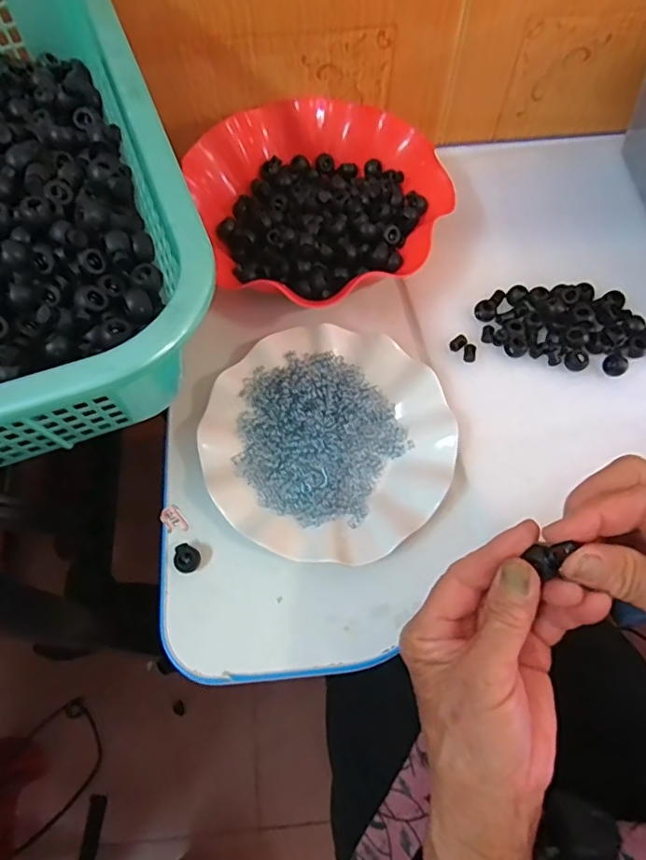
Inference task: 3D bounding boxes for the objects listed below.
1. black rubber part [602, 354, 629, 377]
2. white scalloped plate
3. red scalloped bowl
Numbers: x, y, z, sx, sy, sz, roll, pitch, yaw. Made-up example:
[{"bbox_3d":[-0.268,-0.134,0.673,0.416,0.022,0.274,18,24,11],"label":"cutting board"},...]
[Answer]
[{"bbox_3d":[0.228,-0.051,0.416,0.015,0.013,0.017,-41,71,-17],"label":"black rubber part"},{"bbox_3d":[0.003,0.005,0.400,0.178,0.023,0.178,0,65,1],"label":"white scalloped plate"},{"bbox_3d":[-0.002,-0.198,0.464,0.201,0.042,0.210,0,65,1],"label":"red scalloped bowl"}]

